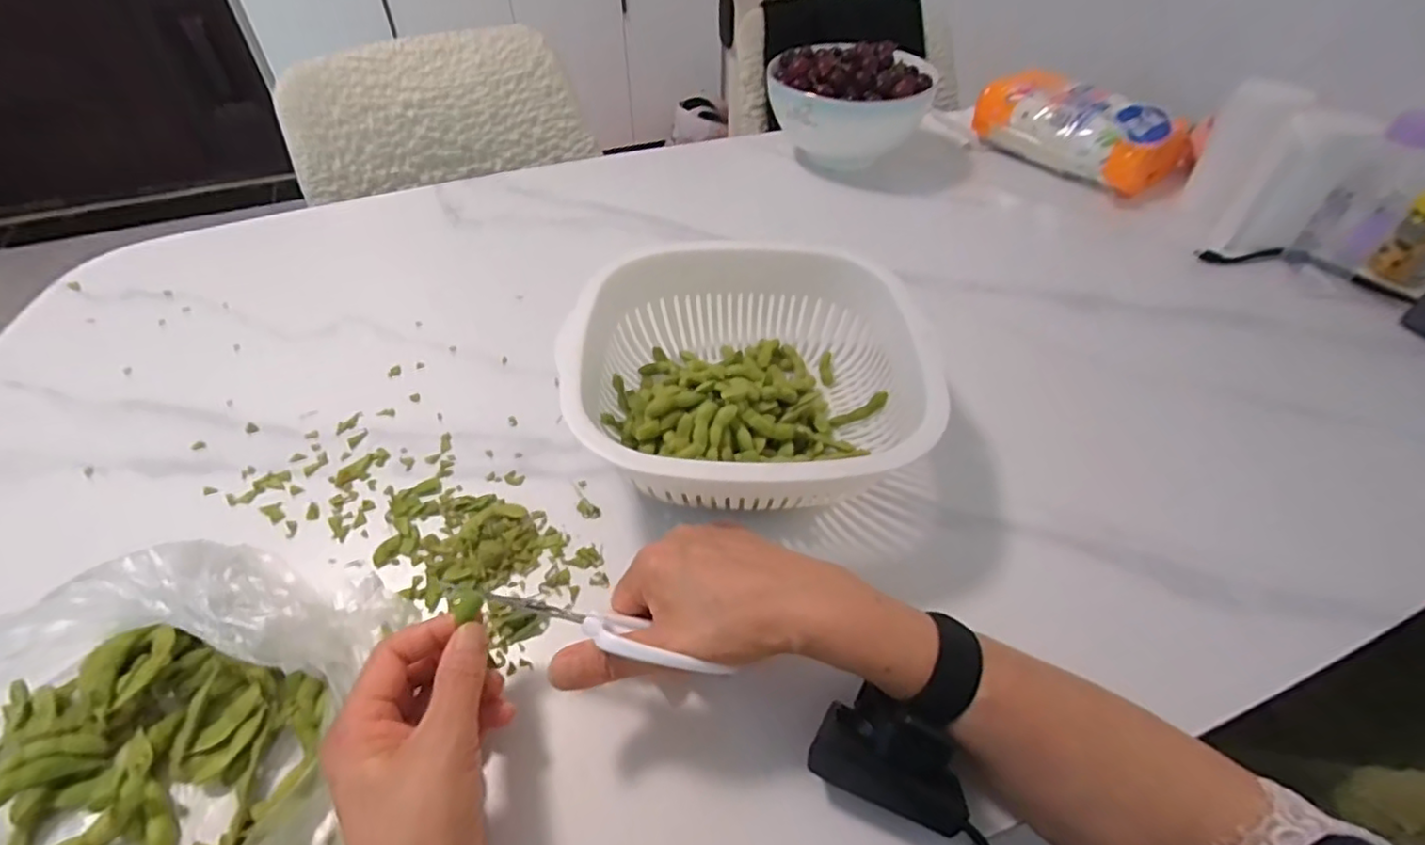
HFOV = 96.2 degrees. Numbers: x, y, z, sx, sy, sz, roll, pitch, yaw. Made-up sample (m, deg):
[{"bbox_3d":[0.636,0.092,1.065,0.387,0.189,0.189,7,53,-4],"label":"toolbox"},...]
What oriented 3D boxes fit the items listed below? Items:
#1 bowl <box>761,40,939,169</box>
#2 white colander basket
[{"bbox_3d":[0.173,-0.404,0.812,0.200,0.108,0.180,-4,47,-3],"label":"bowl"},{"bbox_3d":[0.026,-0.031,0.472,0.242,0.092,0.224,2,47,2],"label":"white colander basket"}]

